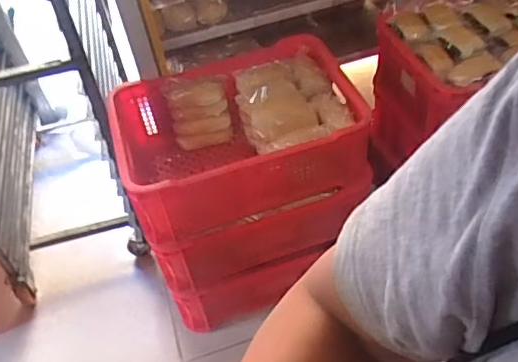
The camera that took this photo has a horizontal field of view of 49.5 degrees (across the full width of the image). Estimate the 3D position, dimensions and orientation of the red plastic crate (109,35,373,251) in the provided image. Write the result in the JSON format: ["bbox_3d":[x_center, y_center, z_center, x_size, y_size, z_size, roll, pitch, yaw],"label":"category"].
[{"bbox_3d":[-0.045,-0.098,1.279,0.522,0.193,0.349,-16,47,-7],"label":"red plastic crate"}]

